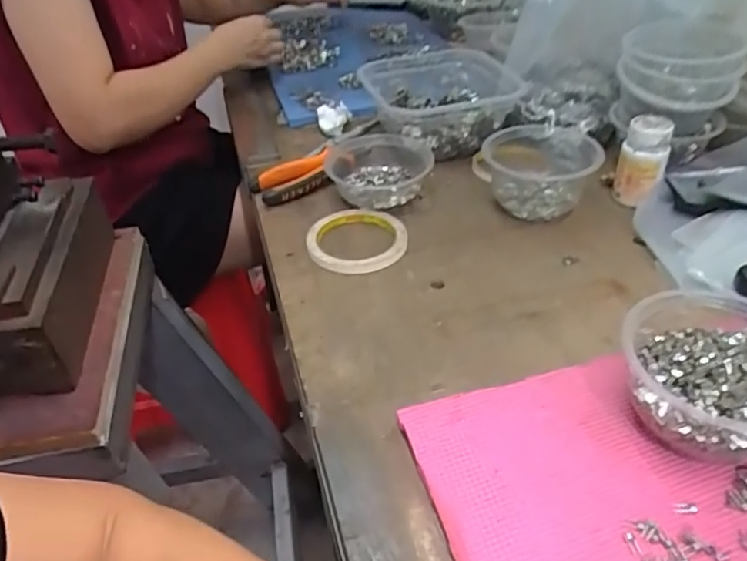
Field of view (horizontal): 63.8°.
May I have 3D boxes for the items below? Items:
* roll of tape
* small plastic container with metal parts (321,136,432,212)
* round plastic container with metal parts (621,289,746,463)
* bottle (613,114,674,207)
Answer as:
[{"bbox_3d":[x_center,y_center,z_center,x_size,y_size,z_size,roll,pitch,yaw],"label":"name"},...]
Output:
[{"bbox_3d":[-0.016,-0.042,0.595,0.095,0.015,0.095,1,39,5],"label":"roll of tape"},{"bbox_3d":[0.006,-0.120,0.665,0.116,0.042,0.115,-6,39,-1],"label":"small plastic container with metal parts"},{"bbox_3d":[0.222,0.059,0.391,0.109,0.064,0.117,-2,39,2],"label":"round plastic container with metal parts"},{"bbox_3d":[0.271,-0.122,0.605,0.044,0.073,0.047,14,42,22],"label":"bottle"}]

